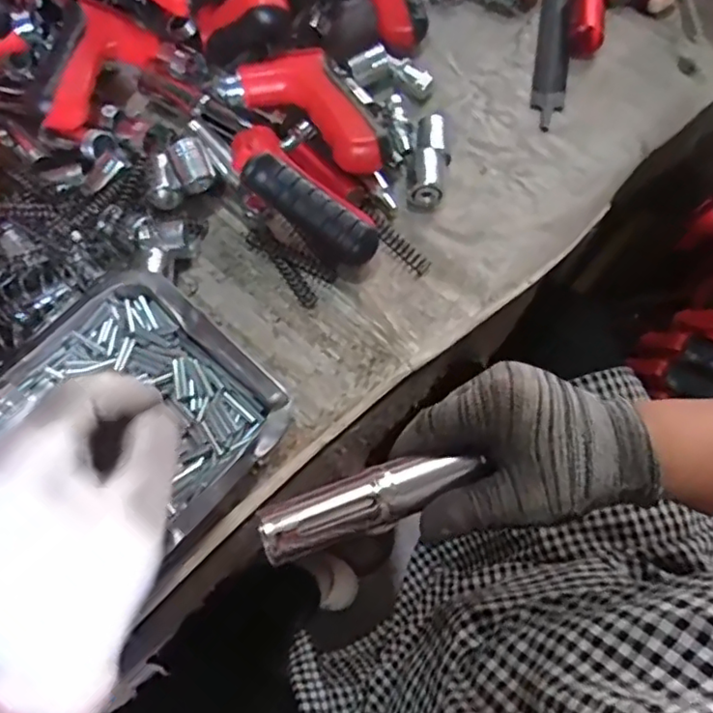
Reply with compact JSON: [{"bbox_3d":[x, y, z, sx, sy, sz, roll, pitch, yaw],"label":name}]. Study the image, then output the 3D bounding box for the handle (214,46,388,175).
[{"bbox_3d":[-0.039,-0.177,0.461,0.096,0.041,0.113,-21,68,-5],"label":"handle"}]

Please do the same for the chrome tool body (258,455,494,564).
[{"bbox_3d":[0.009,0.069,0.301,0.113,0.018,0.028,-15,67,-20],"label":"chrome tool body"}]

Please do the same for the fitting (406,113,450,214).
[{"bbox_3d":[0.057,-0.151,0.466,0.028,0.027,0.077,11,69,7],"label":"fitting"}]

